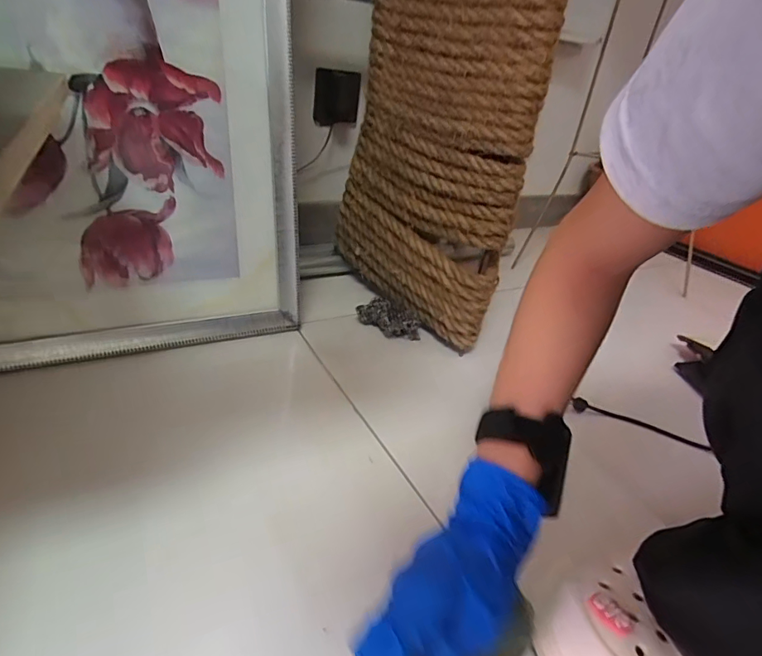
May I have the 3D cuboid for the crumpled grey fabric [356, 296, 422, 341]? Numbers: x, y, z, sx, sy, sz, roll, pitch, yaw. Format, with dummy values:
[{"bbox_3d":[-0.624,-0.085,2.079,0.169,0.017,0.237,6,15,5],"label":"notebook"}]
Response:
[{"bbox_3d":[0.011,-0.012,0.712,0.098,0.037,0.054,10,29,7],"label":"crumpled grey fabric"}]

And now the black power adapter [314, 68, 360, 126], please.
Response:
[{"bbox_3d":[-0.085,-0.426,0.879,0.100,0.095,0.025,-16,52,-35],"label":"black power adapter"}]

